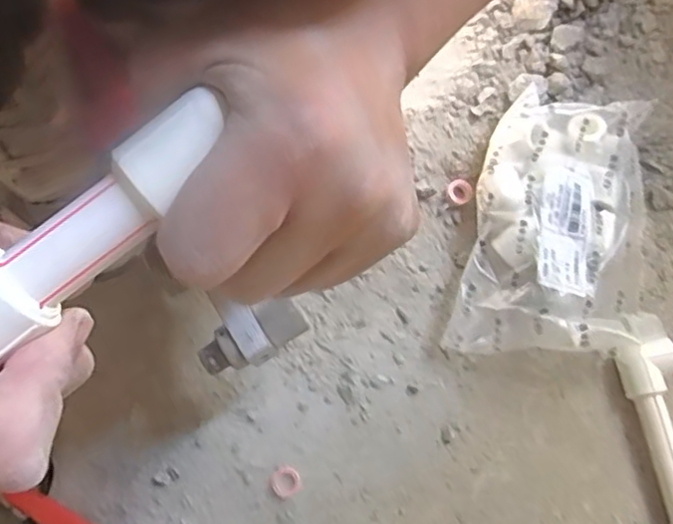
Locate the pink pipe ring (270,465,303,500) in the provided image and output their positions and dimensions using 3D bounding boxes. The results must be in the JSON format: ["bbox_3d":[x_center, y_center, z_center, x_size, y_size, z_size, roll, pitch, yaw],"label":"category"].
[{"bbox_3d":[-0.038,0.166,0.478,0.023,0.004,0.023,0,76,-1],"label":"pink pipe ring"}]

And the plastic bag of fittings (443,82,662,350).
[{"bbox_3d":[0.175,-0.030,0.497,0.135,0.061,0.220,13,77,2],"label":"plastic bag of fittings"}]

